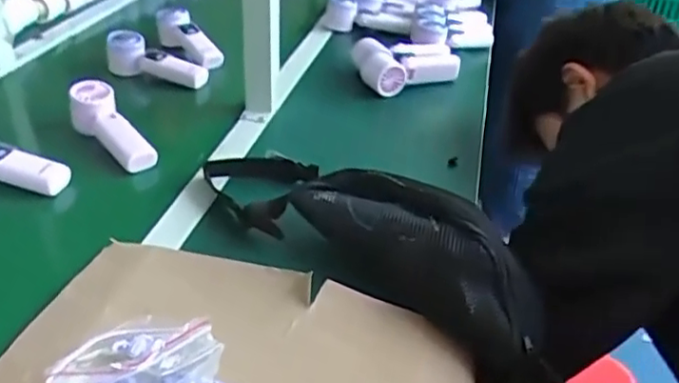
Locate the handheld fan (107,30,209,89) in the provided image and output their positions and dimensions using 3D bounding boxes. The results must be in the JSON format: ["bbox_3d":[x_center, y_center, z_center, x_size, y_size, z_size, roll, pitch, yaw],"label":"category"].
[{"bbox_3d":[-0.285,-0.205,1.001,0.169,0.055,0.045,14,34,14],"label":"handheld fan"}]

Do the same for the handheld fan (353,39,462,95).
[{"bbox_3d":[0.113,-0.212,1.053,0.185,0.057,0.116,-10,36,-21],"label":"handheld fan"}]

